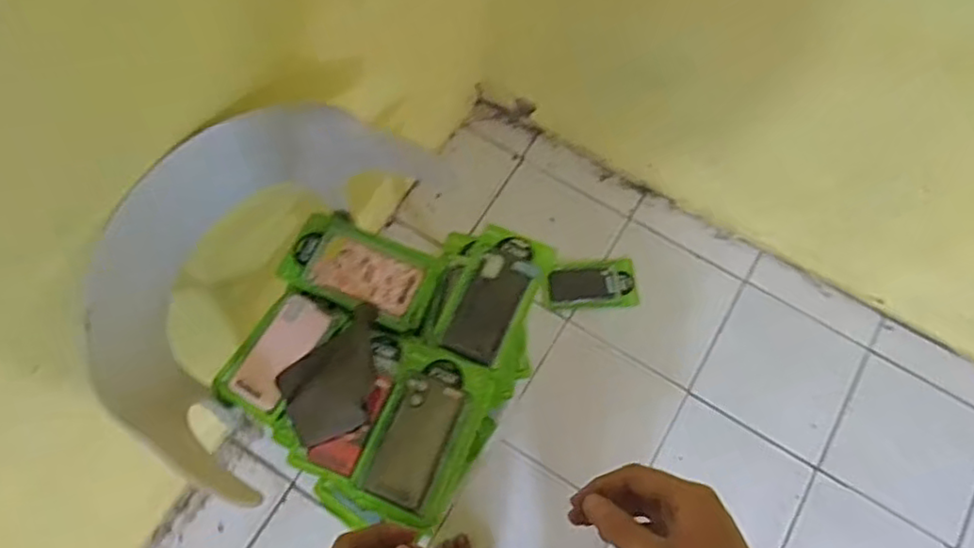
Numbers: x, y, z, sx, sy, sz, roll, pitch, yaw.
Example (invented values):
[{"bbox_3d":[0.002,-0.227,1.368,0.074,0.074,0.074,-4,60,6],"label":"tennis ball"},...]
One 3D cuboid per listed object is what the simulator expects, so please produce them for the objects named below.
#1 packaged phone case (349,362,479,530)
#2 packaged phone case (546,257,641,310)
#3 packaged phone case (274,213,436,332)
[{"bbox_3d":[-0.085,0.210,0.852,0.115,0.027,0.193,22,70,7],"label":"packaged phone case"},{"bbox_3d":[0.239,0.022,1.488,0.203,0.015,0.108,-4,69,-3],"label":"packaged phone case"},{"bbox_3d":[-0.185,-0.010,0.956,0.216,0.025,0.121,25,70,8],"label":"packaged phone case"}]

